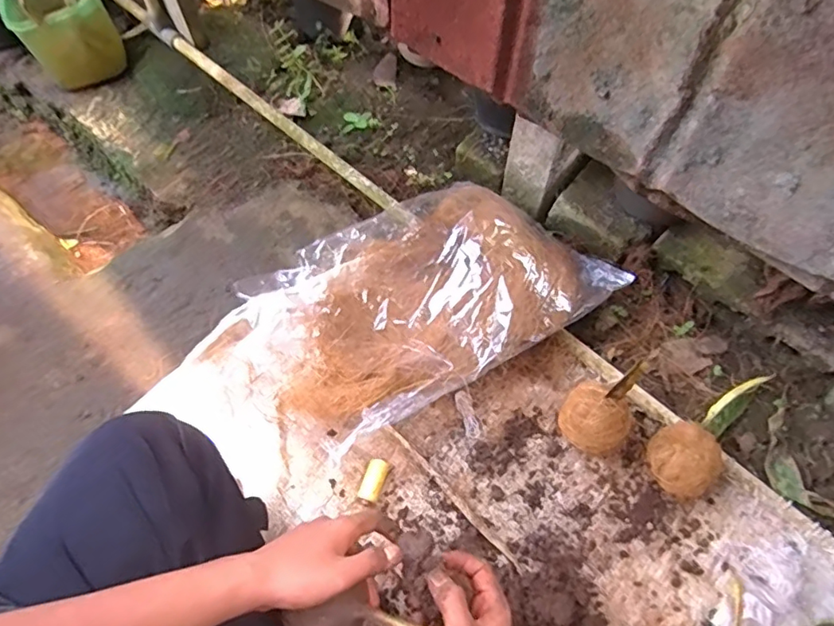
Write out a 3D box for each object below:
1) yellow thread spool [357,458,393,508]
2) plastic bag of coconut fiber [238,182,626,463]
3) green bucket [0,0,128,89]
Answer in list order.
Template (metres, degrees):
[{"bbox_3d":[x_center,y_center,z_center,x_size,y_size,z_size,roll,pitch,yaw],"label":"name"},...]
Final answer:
[{"bbox_3d":[-0.053,0.209,0.669,0.026,0.022,0.057,18,64,12],"label":"yellow thread spool"},{"bbox_3d":[0.015,-0.030,0.726,0.472,0.102,0.266,-28,64,-12],"label":"plastic bag of coconut fiber"},{"bbox_3d":[-0.659,-0.533,1.015,0.157,0.167,0.135,-30,65,-14],"label":"green bucket"}]

